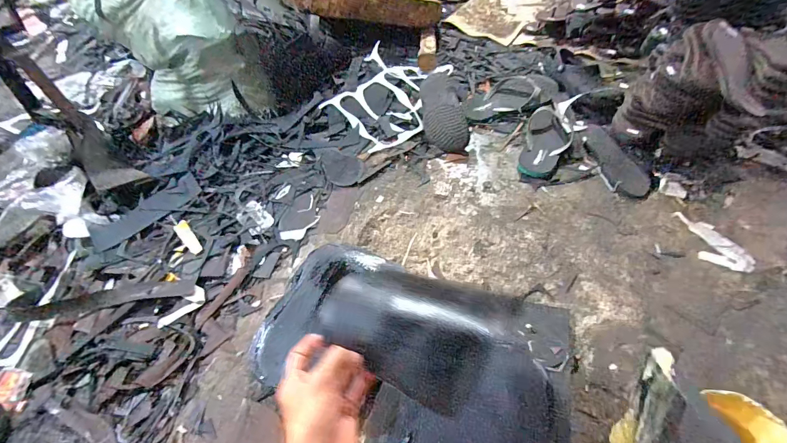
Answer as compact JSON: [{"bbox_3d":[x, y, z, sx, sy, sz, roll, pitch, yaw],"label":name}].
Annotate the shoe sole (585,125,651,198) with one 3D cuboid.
[{"bbox_3d":[0.520,-0.148,0.877,0.077,0.019,0.208,-17,54,-7],"label":"shoe sole"}]

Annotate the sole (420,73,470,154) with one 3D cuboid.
[{"bbox_3d":[0.132,-0.294,0.987,0.112,0.029,0.245,-10,72,-2],"label":"sole"}]

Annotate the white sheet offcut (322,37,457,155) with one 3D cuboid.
[{"bbox_3d":[-0.035,-0.360,1.061,0.308,0.056,0.379,18,58,18],"label":"white sheet offcut"}]

